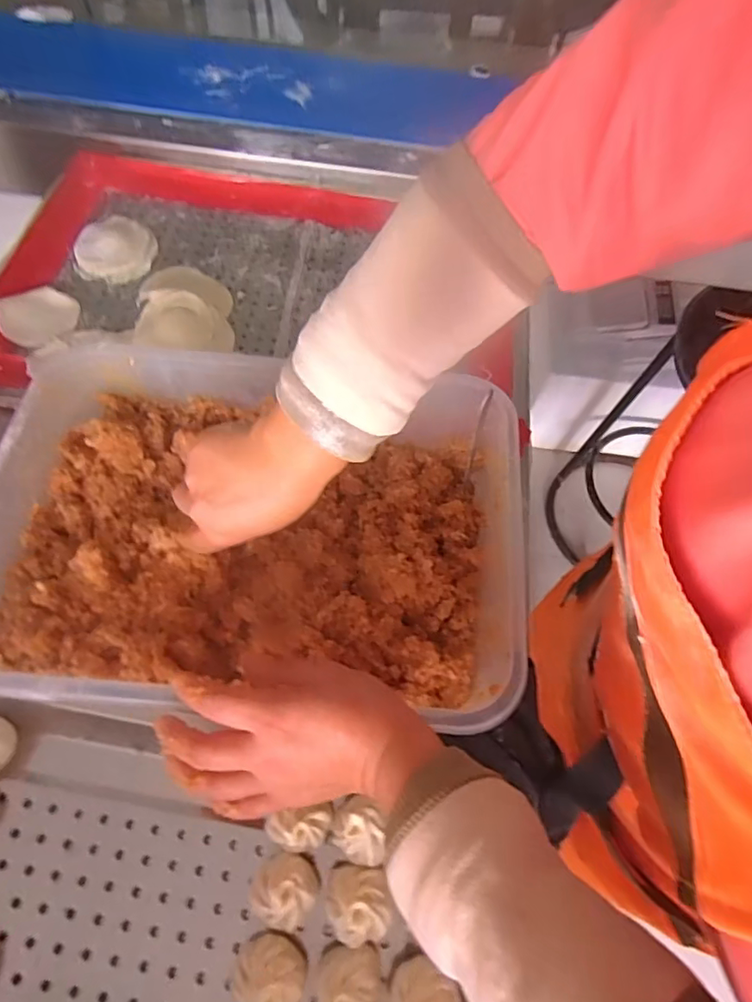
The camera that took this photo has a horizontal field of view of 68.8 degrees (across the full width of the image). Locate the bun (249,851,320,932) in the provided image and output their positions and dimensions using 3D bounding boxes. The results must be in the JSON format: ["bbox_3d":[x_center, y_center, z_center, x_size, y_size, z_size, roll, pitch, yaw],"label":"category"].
[{"bbox_3d":[-0.055,0.232,0.330,0.035,0.043,0.037,1,63,-3],"label":"bun"}]

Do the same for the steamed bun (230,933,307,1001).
[{"bbox_3d":[-0.062,0.267,0.310,0.043,0.046,0.033,0,63,-4],"label":"steamed bun"}]

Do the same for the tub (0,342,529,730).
[{"bbox_3d":[-0.084,0.018,0.423,0.388,0.079,0.269,3,63,-2],"label":"tub"}]

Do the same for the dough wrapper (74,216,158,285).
[{"bbox_3d":[-0.309,-0.304,0.654,0.086,0.014,0.089,1,63,-3],"label":"dough wrapper"}]

